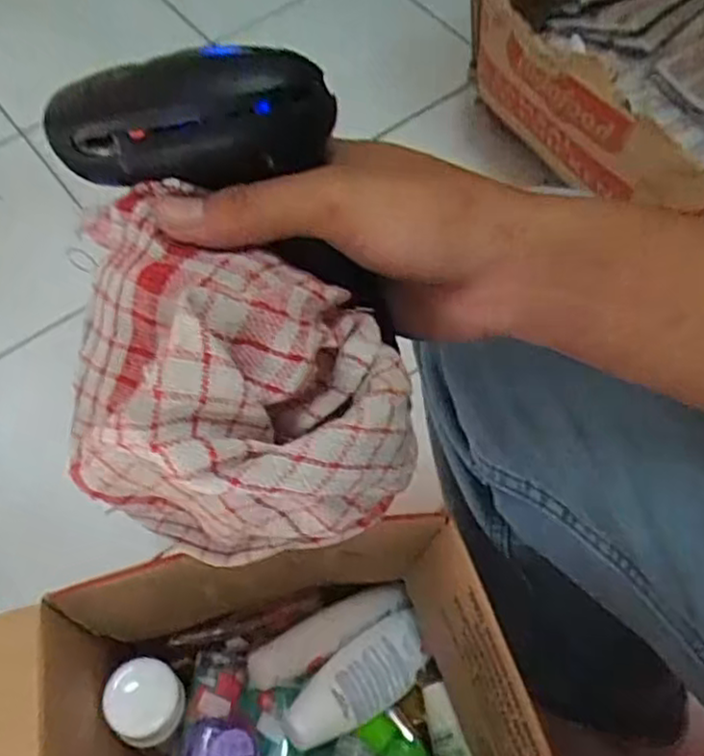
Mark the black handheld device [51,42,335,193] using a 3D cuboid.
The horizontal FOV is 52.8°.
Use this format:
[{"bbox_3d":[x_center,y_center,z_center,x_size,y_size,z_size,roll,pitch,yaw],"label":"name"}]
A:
[{"bbox_3d":[-0.055,-0.087,0.239,0.094,0.030,0.035,-5,62,2],"label":"black handheld device"}]

